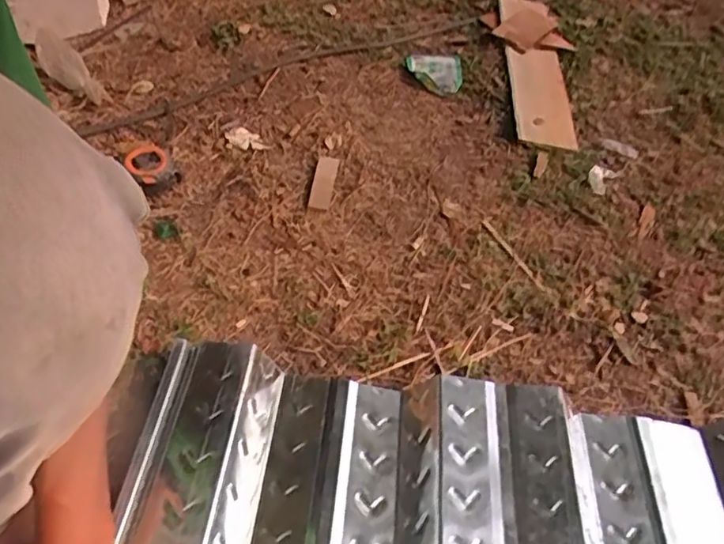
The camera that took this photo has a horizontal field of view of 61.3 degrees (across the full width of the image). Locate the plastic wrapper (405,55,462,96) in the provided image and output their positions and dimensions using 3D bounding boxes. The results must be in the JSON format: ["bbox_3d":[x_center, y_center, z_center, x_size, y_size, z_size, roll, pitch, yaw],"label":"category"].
[{"bbox_3d":[0.127,-0.346,1.066,0.095,0.013,0.121,4,47,-1],"label":"plastic wrapper"}]

